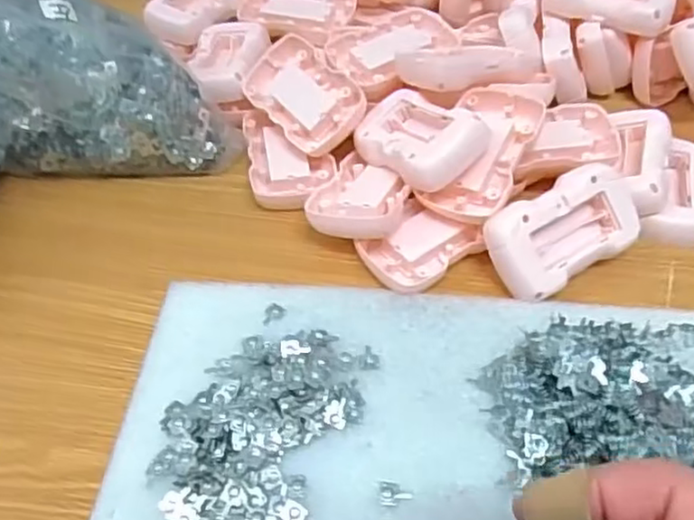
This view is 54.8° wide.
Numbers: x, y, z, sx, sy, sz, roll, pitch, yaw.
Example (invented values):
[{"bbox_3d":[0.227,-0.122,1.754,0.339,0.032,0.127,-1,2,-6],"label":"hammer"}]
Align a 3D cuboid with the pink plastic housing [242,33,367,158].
[{"bbox_3d":[-0.029,-0.108,0.442,0.053,0.016,0.090,-45,61,1],"label":"pink plastic housing"}]

